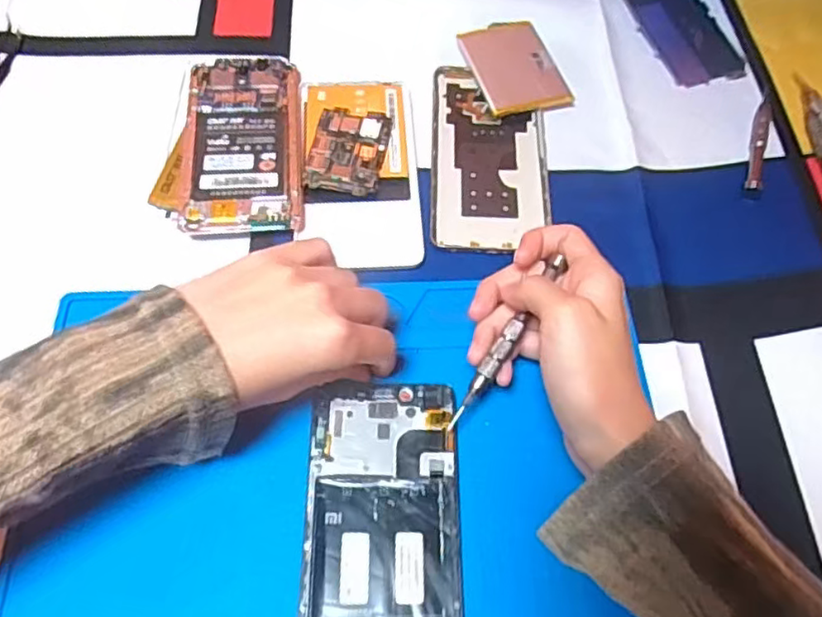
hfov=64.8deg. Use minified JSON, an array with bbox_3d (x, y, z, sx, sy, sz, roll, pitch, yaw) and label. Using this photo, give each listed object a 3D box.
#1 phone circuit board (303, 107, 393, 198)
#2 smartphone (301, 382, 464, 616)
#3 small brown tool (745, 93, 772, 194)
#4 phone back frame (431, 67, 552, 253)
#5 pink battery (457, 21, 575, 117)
[{"bbox_3d":[-0.040,-0.101,0.415,0.046,0.007,0.067,9,62,3],"label":"phone circuit board"},{"bbox_3d":[-0.013,0.107,0.308,0.071,0.004,0.146,1,62,-2],"label":"smartphone"},{"bbox_3d":[0.233,-0.113,0.432,0.011,0.007,0.092,20,63,8],"label":"small brown tool"},{"bbox_3d":[0.052,-0.101,0.423,0.074,0.004,0.148,2,62,-1],"label":"phone back frame"},{"bbox_3d":[0.072,-0.170,0.455,0.059,0.008,0.083,-13,63,-9],"label":"pink battery"}]

